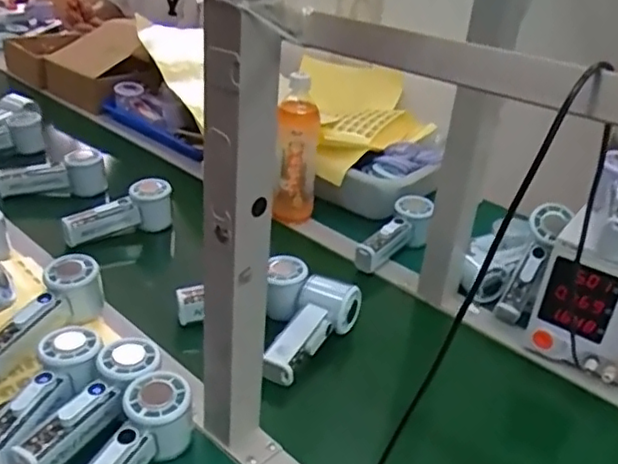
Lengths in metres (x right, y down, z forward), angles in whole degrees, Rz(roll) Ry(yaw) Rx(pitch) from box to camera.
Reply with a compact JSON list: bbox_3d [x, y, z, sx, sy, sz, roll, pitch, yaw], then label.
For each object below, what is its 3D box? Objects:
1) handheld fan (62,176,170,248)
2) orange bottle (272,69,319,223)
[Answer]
[{"bbox_3d":[-0.268,-0.028,0.886,0.151,0.066,0.048,-13,34,-30],"label":"handheld fan"},{"bbox_3d":[-0.015,-0.108,0.899,0.052,0.209,0.061,5,29,-1],"label":"orange bottle"}]

